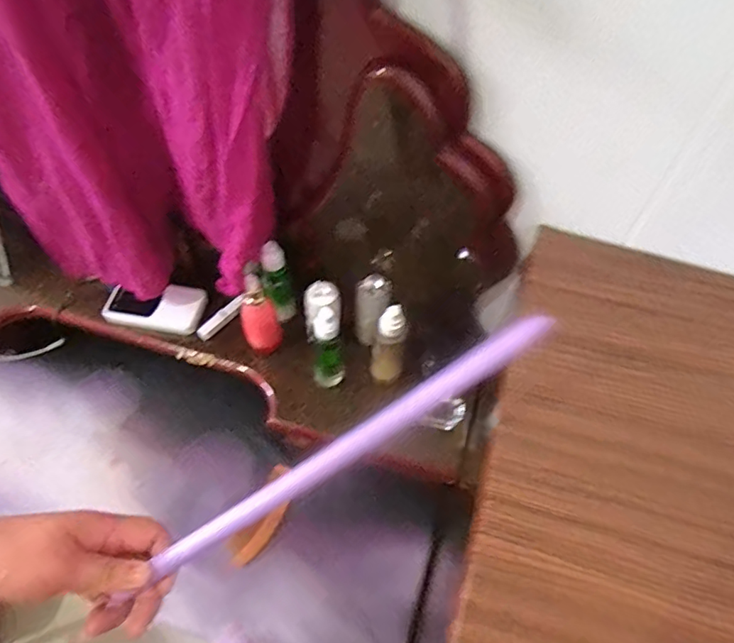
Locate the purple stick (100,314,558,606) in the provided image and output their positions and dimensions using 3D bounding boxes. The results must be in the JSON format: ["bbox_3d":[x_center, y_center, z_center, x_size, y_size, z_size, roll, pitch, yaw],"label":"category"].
[{"bbox_3d":[-0.013,0.084,0.362,0.306,0.009,0.017,-34,63,4],"label":"purple stick"}]

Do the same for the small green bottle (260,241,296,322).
[{"bbox_3d":[-0.126,-0.050,0.755,0.039,0.140,0.045,-11,57,-10],"label":"small green bottle"}]

